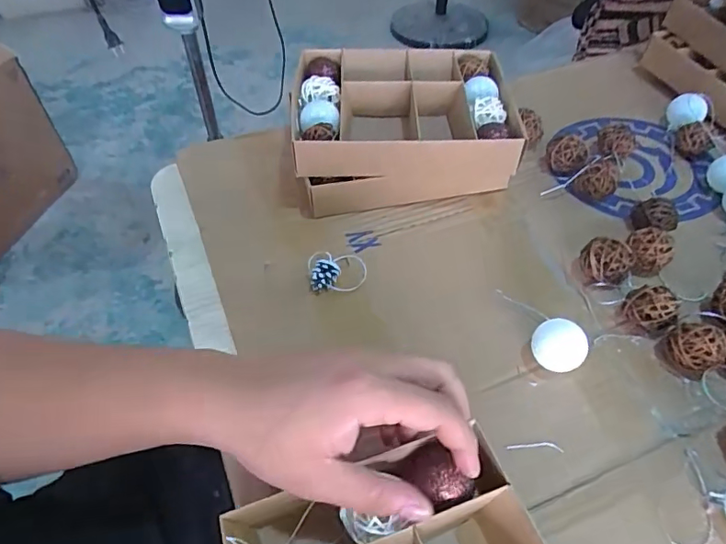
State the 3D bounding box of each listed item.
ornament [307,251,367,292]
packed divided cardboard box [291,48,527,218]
[{"bbox_3d":[-0.022,-0.003,0.438,0.049,0.020,0.037,-4,50,-3],"label":"ornament"},{"bbox_3d":[0.038,-0.145,0.526,0.200,0.088,0.161,-2,50,-2],"label":"packed divided cardboard box"}]

